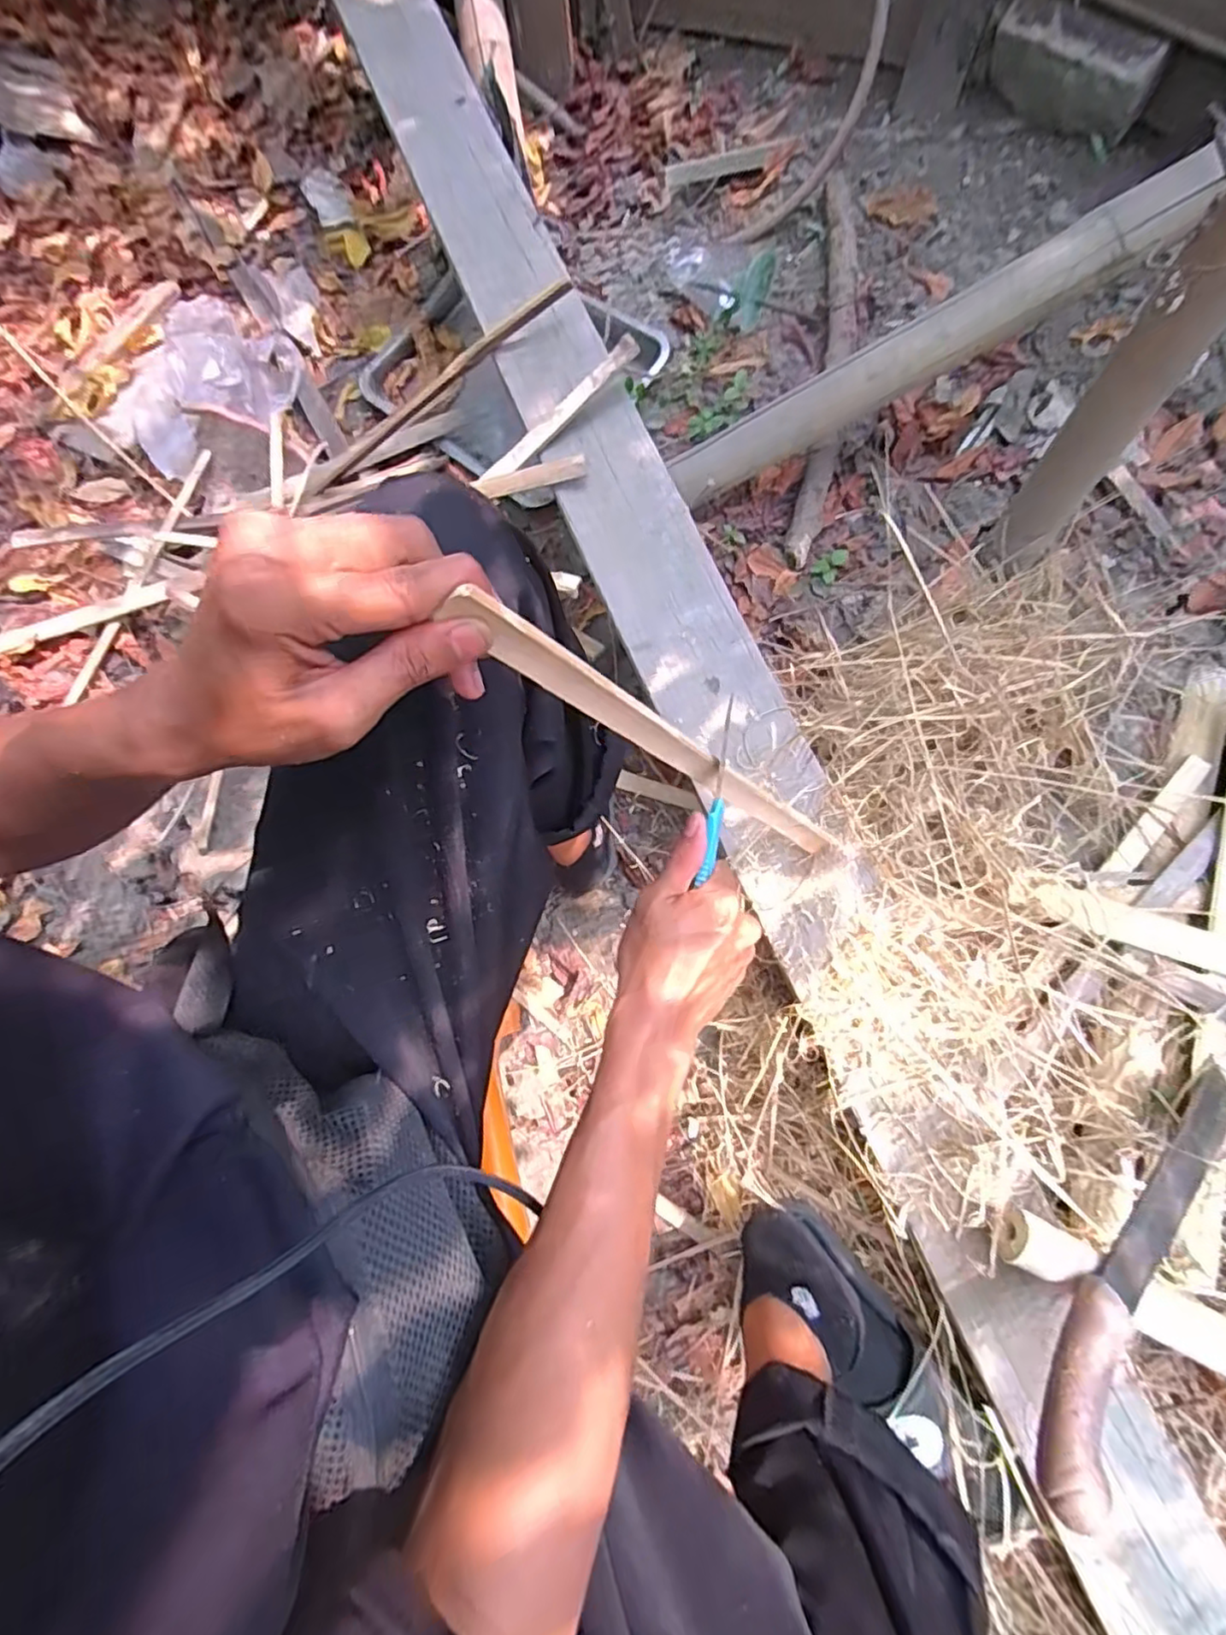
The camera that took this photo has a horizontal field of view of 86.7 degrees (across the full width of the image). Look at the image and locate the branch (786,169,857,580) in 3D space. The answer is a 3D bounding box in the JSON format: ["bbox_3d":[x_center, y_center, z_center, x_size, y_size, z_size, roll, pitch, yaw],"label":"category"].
[{"bbox_3d":[0.285,-0.594,0.856,0.056,0.102,0.543,8,72,3],"label":"branch"}]

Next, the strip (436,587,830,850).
[{"bbox_3d":[0.066,-0.023,0.394,0.027,0.434,0.008,-15,69,30],"label":"strip"}]

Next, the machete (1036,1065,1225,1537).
[{"bbox_3d":[0.398,0.310,0.475,0.403,0.022,0.050,-21,71,-34],"label":"machete"}]

